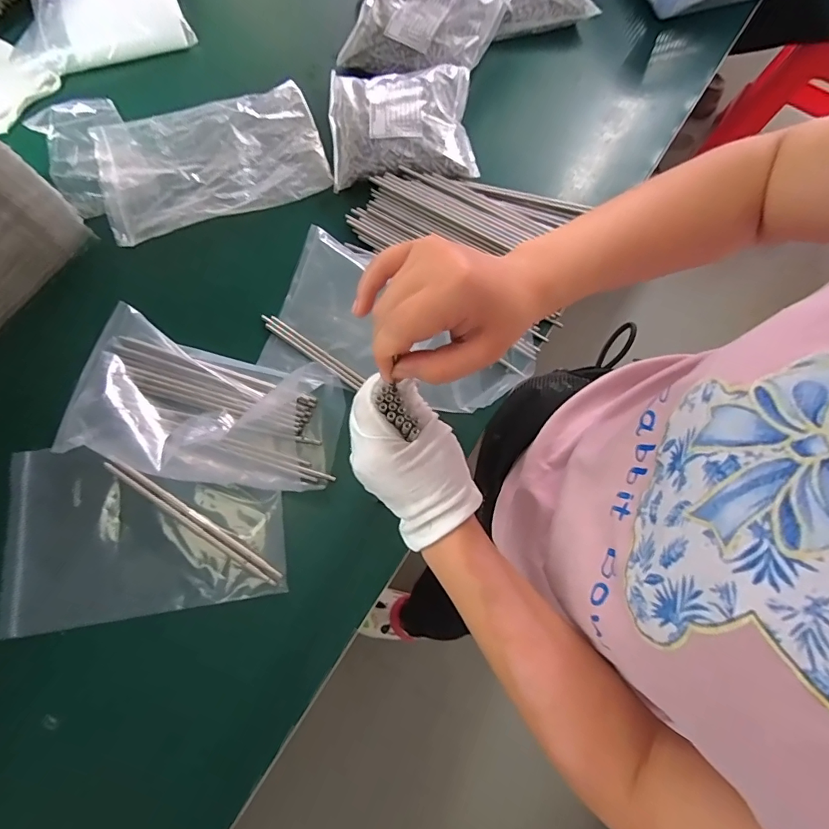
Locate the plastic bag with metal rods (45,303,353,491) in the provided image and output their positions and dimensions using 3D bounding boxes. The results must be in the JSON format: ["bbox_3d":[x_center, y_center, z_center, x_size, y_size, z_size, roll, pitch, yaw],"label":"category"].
[{"bbox_3d":[-0.244,-0.011,0.540,0.304,0.035,0.174,16,74,3],"label":"plastic bag with metal rods"}]

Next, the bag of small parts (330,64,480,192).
[{"bbox_3d":[-0.018,-0.405,0.643,0.192,0.045,0.179,-4,74,-3],"label":"bag of small parts"}]

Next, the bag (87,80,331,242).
[{"bbox_3d":[-0.279,-0.357,0.646,0.294,0.017,0.186,-19,75,-7],"label":"bag"}]

